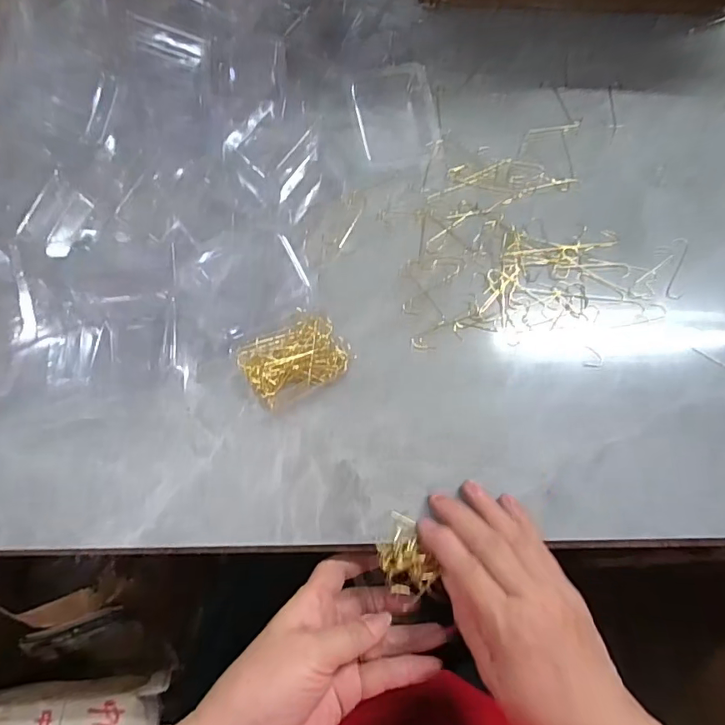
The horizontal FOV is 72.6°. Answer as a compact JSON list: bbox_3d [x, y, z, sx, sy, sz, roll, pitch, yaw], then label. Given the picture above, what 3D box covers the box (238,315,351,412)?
[{"bbox_3d":[-0.048,-0.001,0.360,0.072,0.020,0.048,-27,71,-14],"label":"box"}]

